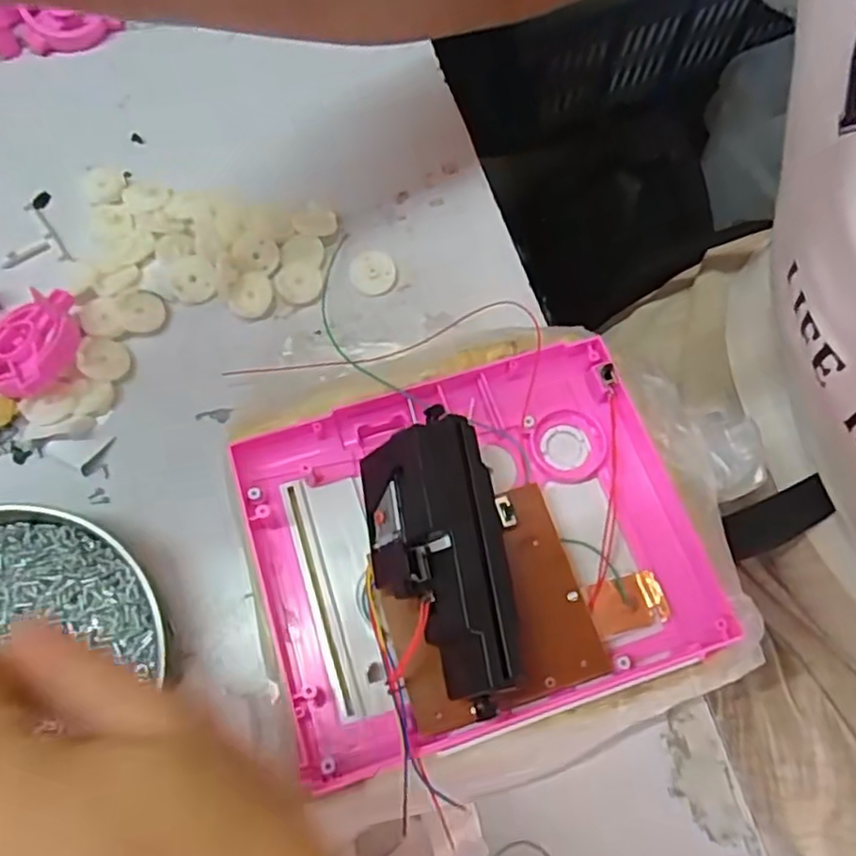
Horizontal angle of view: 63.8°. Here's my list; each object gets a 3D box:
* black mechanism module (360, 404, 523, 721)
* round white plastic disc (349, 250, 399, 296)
[{"bbox_3d":[0.005,0.044,0.240,0.046,0.029,0.098,-8,67,-5],"label":"black mechanism module"},{"bbox_3d":[-0.028,-0.081,0.355,0.024,0.004,0.023,-17,68,-9],"label":"round white plastic disc"}]

